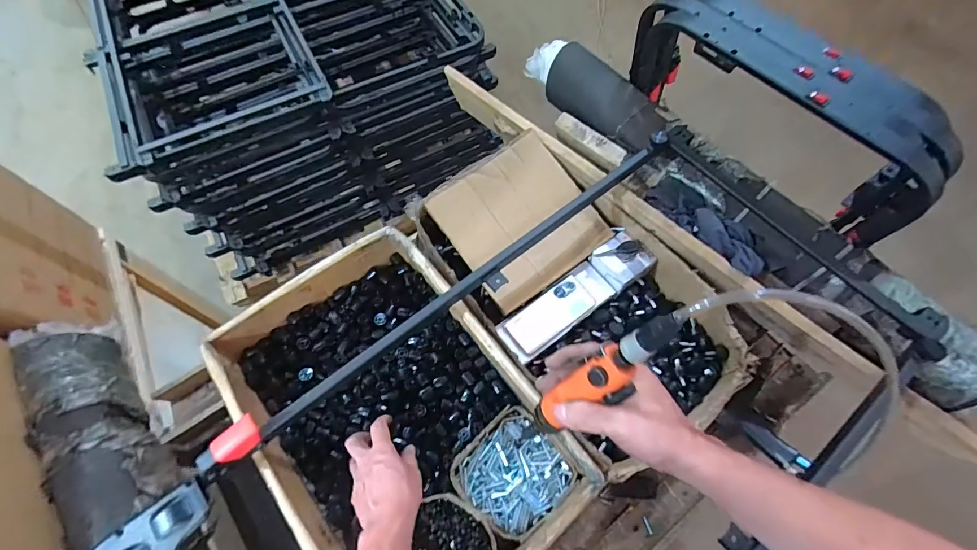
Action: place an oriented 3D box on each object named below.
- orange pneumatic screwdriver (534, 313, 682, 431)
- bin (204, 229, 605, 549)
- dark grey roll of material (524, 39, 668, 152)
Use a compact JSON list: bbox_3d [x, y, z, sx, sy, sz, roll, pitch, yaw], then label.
[{"bbox_3d":[0.111,0.101,0.414,0.033,0.202,0.043,-10,58,-44],"label":"orange pneumatic screwdriver"},{"bbox_3d":[-0.128,0.205,0.658,0.365,0.124,0.516,-38,70,-16],"label":"bin"},{"bbox_3d":[0.212,-0.372,0.899,0.102,0.085,0.373,-34,69,-14],"label":"dark grey roll of material"}]

